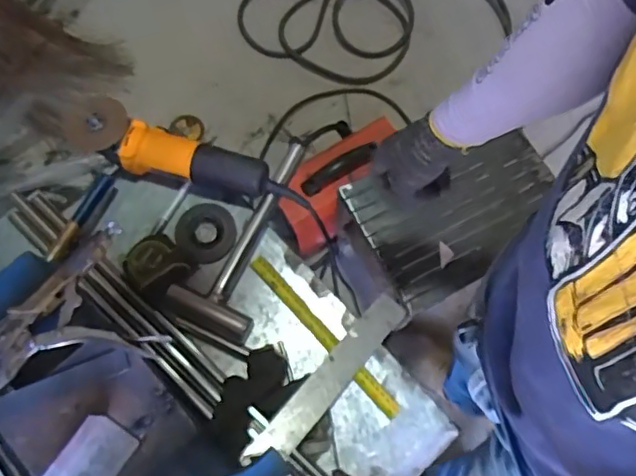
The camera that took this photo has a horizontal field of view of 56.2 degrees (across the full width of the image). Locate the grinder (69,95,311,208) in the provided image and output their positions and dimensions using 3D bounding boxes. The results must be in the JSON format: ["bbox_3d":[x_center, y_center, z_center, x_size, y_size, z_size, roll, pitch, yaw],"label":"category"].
[{"bbox_3d":[-0.186,-0.106,0.845,0.328,0.092,0.078,20,72,7],"label":"grinder"}]

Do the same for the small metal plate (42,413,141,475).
[{"bbox_3d":[-0.229,0.228,0.582,0.062,0.023,0.104,29,80,7],"label":"small metal plate"}]

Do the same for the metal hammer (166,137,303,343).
[{"bbox_3d":[-0.089,-0.007,0.849,0.120,0.034,0.298,26,73,9],"label":"metal hammer"}]

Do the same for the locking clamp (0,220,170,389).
[{"bbox_3d":[-0.286,0.094,0.640,0.203,0.030,0.149,-26,73,-9],"label":"locking clamp"}]

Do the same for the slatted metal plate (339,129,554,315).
[{"bbox_3d":[0.248,-0.052,1.041,0.339,0.024,0.245,-25,72,-8],"label":"slatted metal plate"}]

